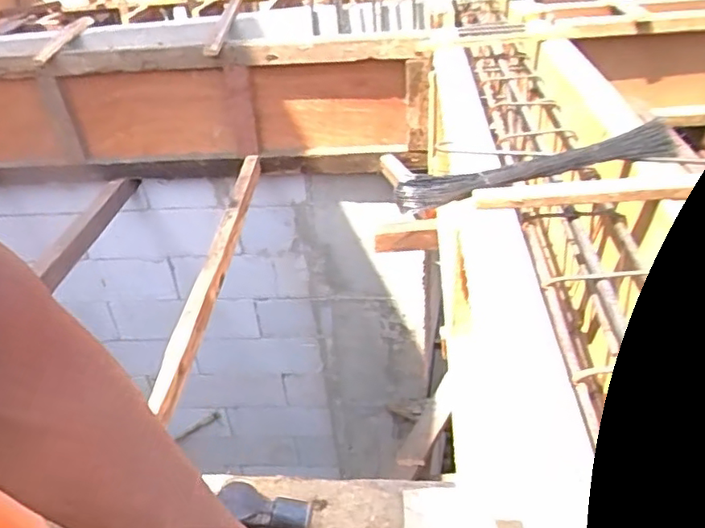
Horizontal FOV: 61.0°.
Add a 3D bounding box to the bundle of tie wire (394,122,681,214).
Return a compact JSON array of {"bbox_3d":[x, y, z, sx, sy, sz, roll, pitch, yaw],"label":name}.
[{"bbox_3d":[0.270,-0.141,0.885,0.415,0.066,0.059,-11,34,-8],"label":"bundle of tie wire"}]

